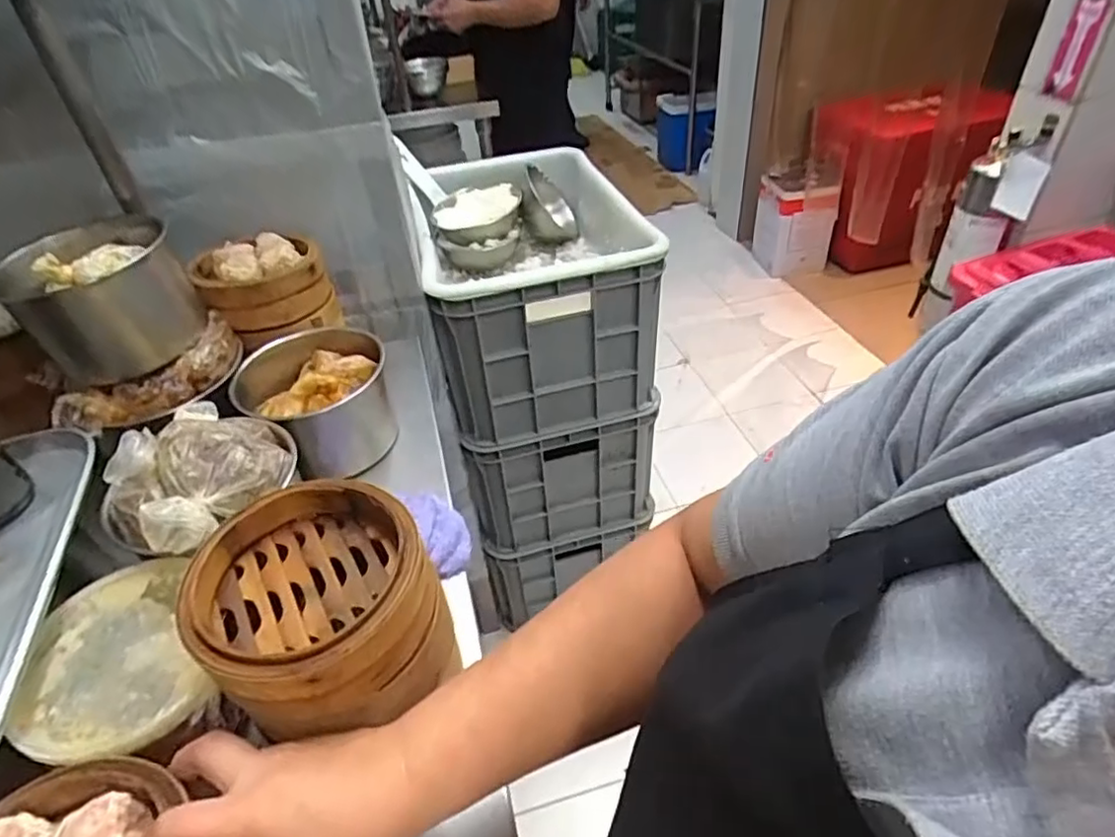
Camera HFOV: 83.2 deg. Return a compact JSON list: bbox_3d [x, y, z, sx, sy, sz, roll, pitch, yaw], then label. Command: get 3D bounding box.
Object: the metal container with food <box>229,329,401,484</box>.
[{"bbox_3d":[-0.259,-0.021,0.686,0.148,0.116,0.158,-18,43,-14],"label":"metal container with food"}]

